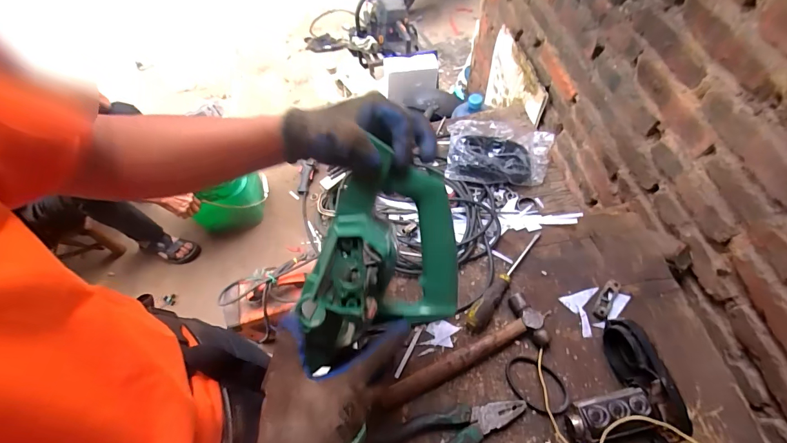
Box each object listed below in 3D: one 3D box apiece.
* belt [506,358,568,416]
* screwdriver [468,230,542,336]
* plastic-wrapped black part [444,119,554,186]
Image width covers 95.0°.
[{"bbox_3d":[0.183,0.210,0.462,0.079,0.008,0.056,22,63,18],"label":"belt"},{"bbox_3d":[0.170,0.082,0.535,0.028,0.024,0.188,36,69,20],"label":"screwdriver"},{"bbox_3d":[0.189,-0.134,0.650,0.188,0.047,0.139,-1,61,3],"label":"plastic-wrapped black part"}]

